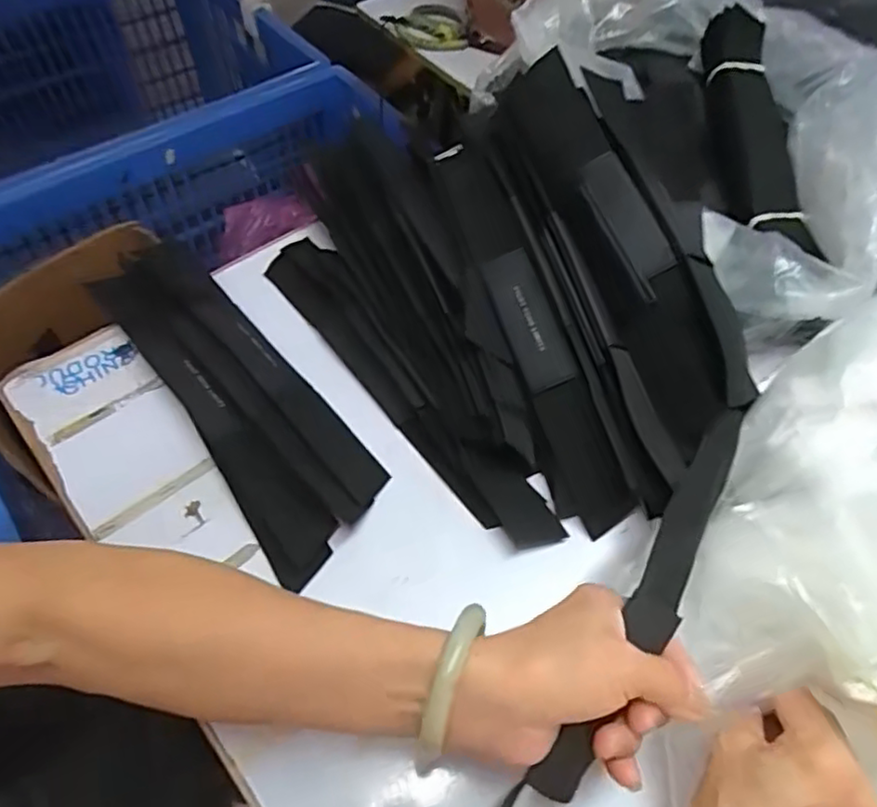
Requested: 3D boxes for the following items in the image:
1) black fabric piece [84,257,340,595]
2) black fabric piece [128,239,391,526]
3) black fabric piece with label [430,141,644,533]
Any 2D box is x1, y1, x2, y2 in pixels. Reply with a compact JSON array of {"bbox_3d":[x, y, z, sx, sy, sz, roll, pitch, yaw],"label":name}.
[{"bbox_3d":[-0.173,-0.005,0.474,0.047,0.017,0.310,-33,64,-22],"label":"black fabric piece"},{"bbox_3d":[-0.149,-0.035,0.495,0.052,0.019,0.311,-35,65,-23],"label":"black fabric piece"},{"bbox_3d":[0.065,-0.054,0.458,0.049,0.010,0.292,-22,80,16],"label":"black fabric piece with label"}]

